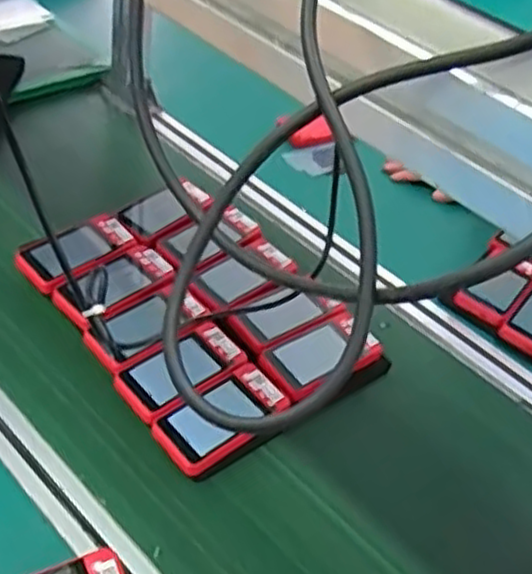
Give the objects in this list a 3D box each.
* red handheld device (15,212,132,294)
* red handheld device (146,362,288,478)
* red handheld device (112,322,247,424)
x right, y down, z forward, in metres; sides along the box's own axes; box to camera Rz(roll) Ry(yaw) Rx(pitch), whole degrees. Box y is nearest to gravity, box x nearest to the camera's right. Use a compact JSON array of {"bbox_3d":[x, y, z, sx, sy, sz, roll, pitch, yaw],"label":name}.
[{"bbox_3d":[-0.209,-0.041,0.816,0.125,0.018,0.080,-28,56,-27],"label":"red handheld device"},{"bbox_3d":[-0.039,0.122,0.685,0.123,0.029,0.067,-24,53,-33],"label":"red handheld device"},{"bbox_3d":[-0.082,0.084,0.716,0.117,0.028,0.066,-30,57,-28],"label":"red handheld device"}]

